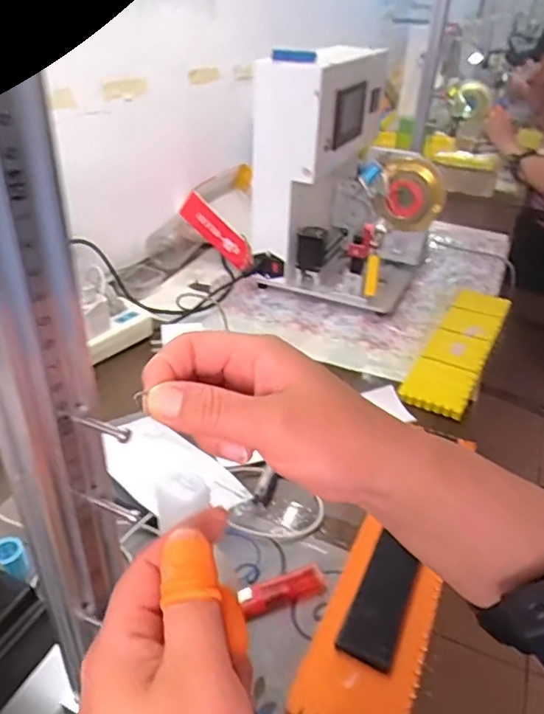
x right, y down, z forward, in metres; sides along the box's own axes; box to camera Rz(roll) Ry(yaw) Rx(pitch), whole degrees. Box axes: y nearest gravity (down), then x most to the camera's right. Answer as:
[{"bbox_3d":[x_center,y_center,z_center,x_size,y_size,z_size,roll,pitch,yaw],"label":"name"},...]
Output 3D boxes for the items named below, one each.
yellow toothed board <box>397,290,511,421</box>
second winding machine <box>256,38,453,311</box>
[{"bbox_3d":[0.277,-0.019,0.823,0.083,0.022,0.340,19,37,23],"label":"yellow toothed board"},{"bbox_3d":[0.155,-0.314,0.970,0.264,0.342,0.357,15,36,18],"label":"second winding machine"}]

